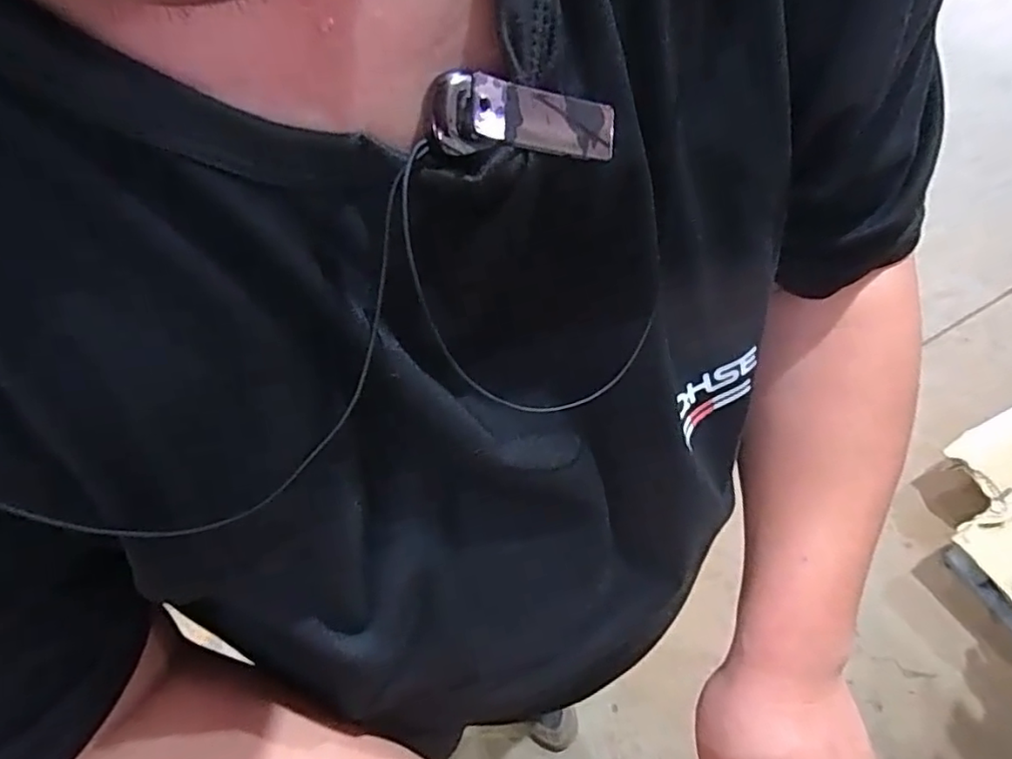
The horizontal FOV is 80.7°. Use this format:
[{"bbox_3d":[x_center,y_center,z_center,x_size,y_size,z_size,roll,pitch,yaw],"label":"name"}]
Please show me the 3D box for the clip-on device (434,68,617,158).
[{"bbox_3d":[0.007,-0.075,0.176,0.057,0.022,0.013,-1,23,-21],"label":"clip-on device"}]

